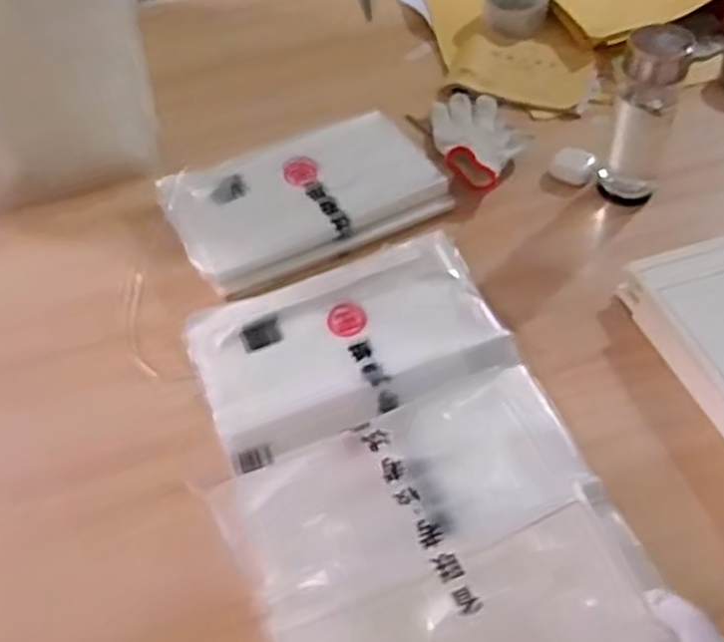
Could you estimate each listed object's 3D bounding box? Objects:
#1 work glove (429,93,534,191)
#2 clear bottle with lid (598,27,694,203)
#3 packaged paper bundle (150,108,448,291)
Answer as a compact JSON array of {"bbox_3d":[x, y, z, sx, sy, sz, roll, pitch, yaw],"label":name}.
[{"bbox_3d":[0.143,-0.243,0.954,0.106,0.047,0.203,-6,49,-1],"label":"work glove"},{"bbox_3d":[0.298,-0.213,0.829,0.066,0.189,0.051,13,52,15],"label":"clear bottle with lid"},{"bbox_3d":[-0.066,-0.144,0.905,0.305,0.033,0.194,-21,51,-14],"label":"packaged paper bundle"}]

